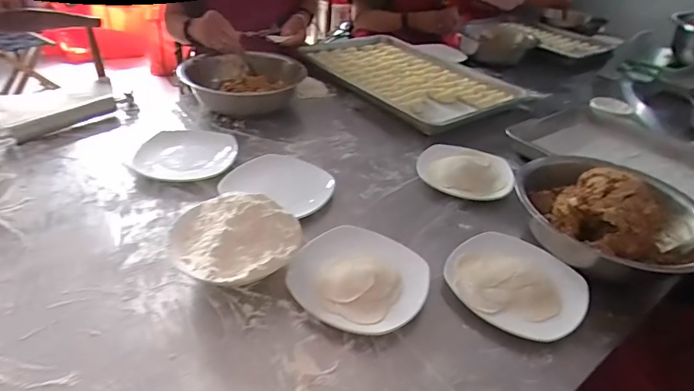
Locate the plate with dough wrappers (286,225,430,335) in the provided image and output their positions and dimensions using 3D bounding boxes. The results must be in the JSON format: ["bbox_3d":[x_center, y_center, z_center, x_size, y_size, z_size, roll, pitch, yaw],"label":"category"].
[{"bbox_3d":[0.019,0.109,0.589,0.171,0.044,0.157,21,37,20],"label":"plate with dough wrappers"}]

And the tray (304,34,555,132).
[{"bbox_3d":[0.173,-0.352,1.273,0.455,0.064,0.630,-22,43,-35],"label":"tray"}]

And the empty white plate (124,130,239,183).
[{"bbox_3d":[-0.302,-0.080,0.815,0.178,0.039,0.138,3,34,-5],"label":"empty white plate"}]

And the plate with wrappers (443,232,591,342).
[{"bbox_3d":[0.244,0.122,0.621,0.184,0.035,0.182,4,34,-3],"label":"plate with wrappers"}]

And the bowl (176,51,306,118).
[{"bbox_3d":[-0.240,-0.269,1.048,0.248,0.100,0.227,4,34,-3],"label":"bowl"}]

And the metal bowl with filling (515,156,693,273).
[{"bbox_3d":[0.413,0.037,0.688,0.279,0.131,0.248,22,39,22],"label":"metal bowl with filling"}]

